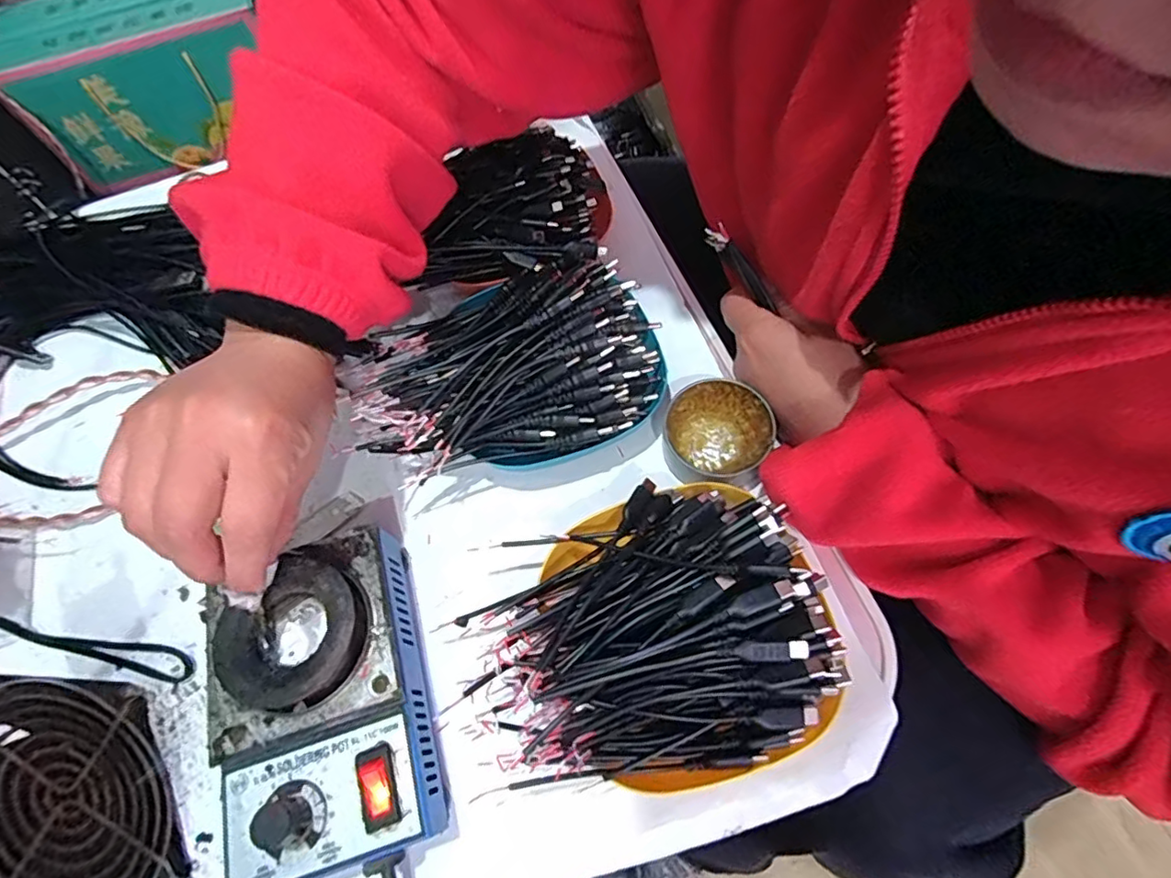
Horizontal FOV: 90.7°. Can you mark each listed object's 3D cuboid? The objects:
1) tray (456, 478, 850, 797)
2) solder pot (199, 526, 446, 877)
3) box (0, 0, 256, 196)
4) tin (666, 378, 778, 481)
[{"bbox_3d":[0.030,0.092,0.287,0.170,0.072,0.140,-9,64,-1],"label":"tray"},{"bbox_3d":[-0.127,0.127,0.289,0.103,0.060,0.148,-18,65,-5],"label":"solder pot"},{"bbox_3d":[-0.590,-0.510,0.815,0.326,0.171,0.172,-27,66,-10],"label":"box"},{"bbox_3d":[0.081,-0.005,0.354,0.061,0.029,0.055,36,71,18],"label":"tin"}]

